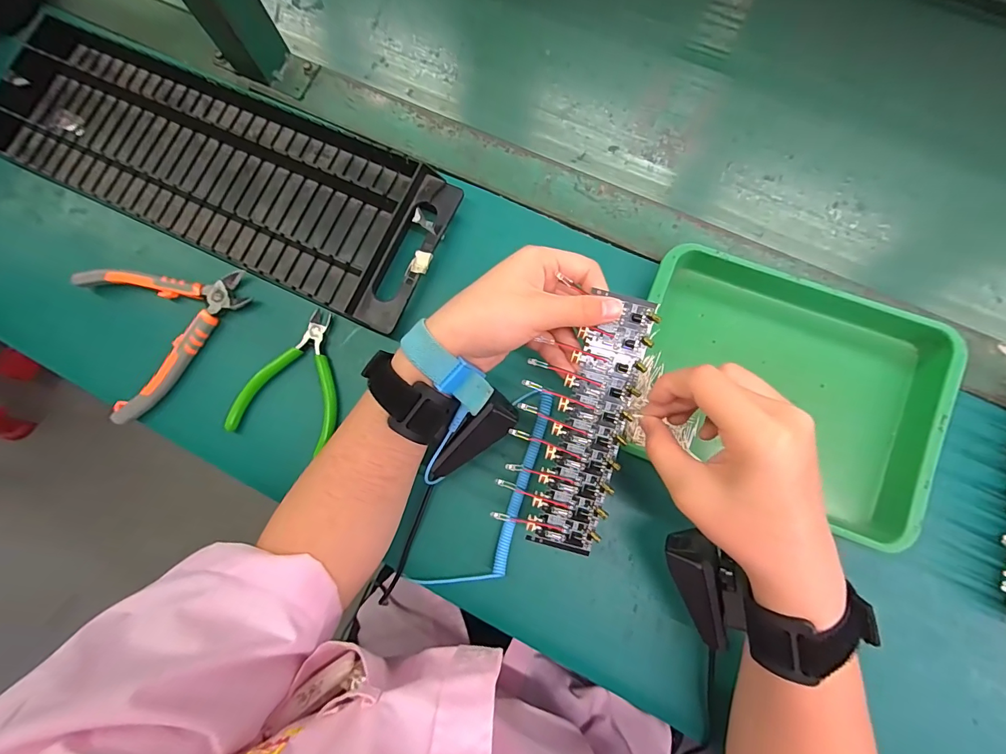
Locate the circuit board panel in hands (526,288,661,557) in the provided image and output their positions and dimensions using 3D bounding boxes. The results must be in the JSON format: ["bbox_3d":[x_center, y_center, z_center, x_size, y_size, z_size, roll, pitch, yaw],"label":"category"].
[{"bbox_3d":[0.056,0.030,0.264,0.045,0.007,0.161,17,92,5],"label":"circuit board panel in hands"}]

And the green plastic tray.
[{"bbox_3d":[0.199,0.006,0.308,0.209,0.032,0.156,21,80,6],"label":"green plastic tray"}]

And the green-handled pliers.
[{"bbox_3d":[-0.164,0.001,0.345,0.084,0.018,0.112,19,79,6],"label":"green-handled pliers"}]

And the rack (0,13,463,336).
[{"bbox_3d":[-0.246,-0.178,0.360,0.414,0.032,0.135,24,80,6],"label":"rack"}]

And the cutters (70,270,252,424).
[{"bbox_3d":[-0.277,-0.043,0.355,0.128,0.027,0.123,-19,78,-2],"label":"cutters"}]

